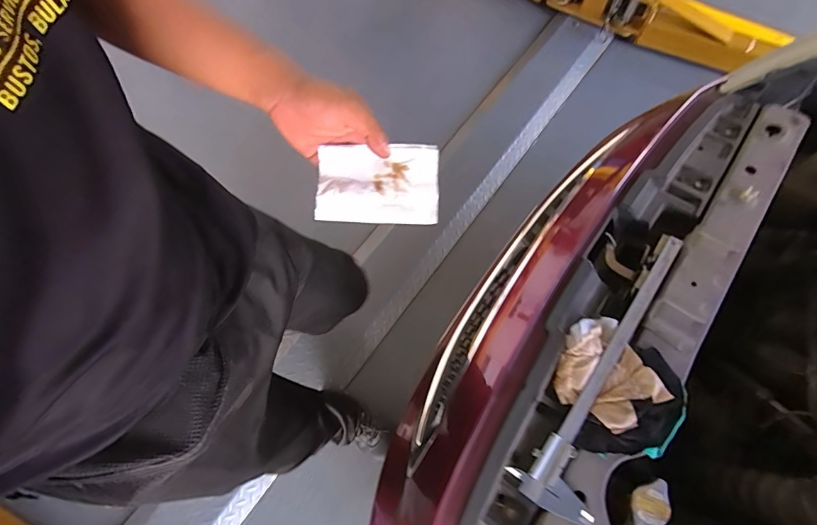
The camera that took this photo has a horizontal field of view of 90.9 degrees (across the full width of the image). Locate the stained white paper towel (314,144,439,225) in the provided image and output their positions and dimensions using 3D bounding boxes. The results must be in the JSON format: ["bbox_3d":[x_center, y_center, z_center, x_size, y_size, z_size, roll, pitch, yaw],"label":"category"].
[{"bbox_3d":[-0.033,-0.084,0.430,0.128,0.008,0.084,1,83,1],"label":"stained white paper towel"}]

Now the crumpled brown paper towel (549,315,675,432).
[{"bbox_3d":[0.247,0.143,0.516,0.115,0.019,0.131,-26,65,-3],"label":"crumpled brown paper towel"}]

